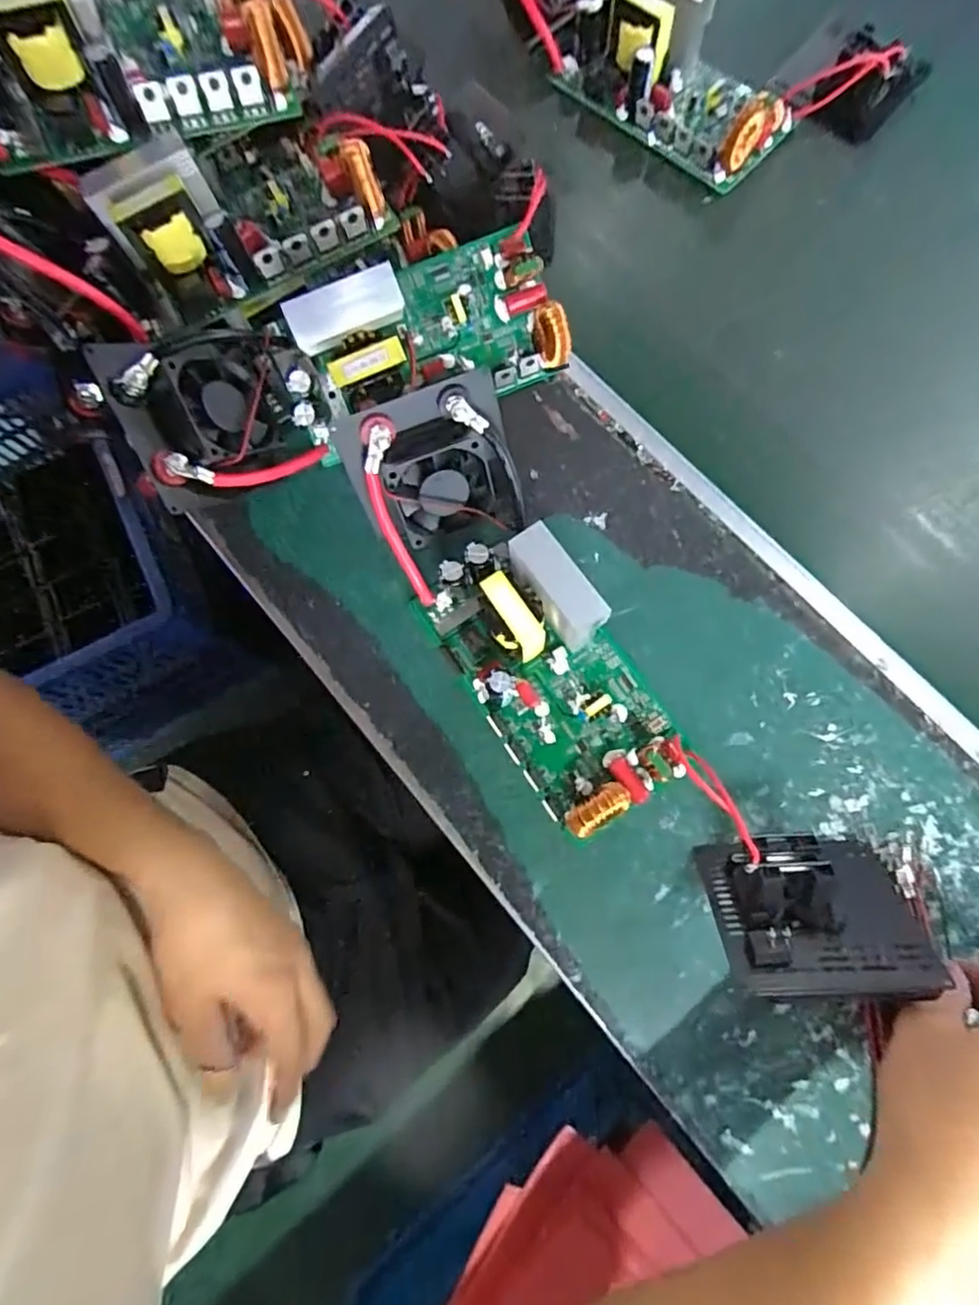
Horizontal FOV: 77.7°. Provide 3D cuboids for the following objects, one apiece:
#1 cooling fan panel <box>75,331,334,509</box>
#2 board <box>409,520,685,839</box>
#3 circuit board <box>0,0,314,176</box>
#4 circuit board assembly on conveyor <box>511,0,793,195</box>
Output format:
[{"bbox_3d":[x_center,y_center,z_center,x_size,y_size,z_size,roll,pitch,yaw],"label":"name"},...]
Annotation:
[{"bbox_3d":[-0.167,-0.146,0.374,0.104,0.032,0.095,-31,108,-34],"label":"cooling fan panel"},{"bbox_3d":[0.038,0.012,0.366,0.091,0.053,0.176,-34,78,-6],"label":"board"},{"bbox_3d":[-0.222,-0.383,0.376,0.201,0.079,0.107,-20,77,-3],"label":"circuit board"},{"bbox_3d":[0.117,-0.480,0.473,0.092,0.062,0.265,-42,79,-8],"label":"circuit board assembly on conveyor"}]

